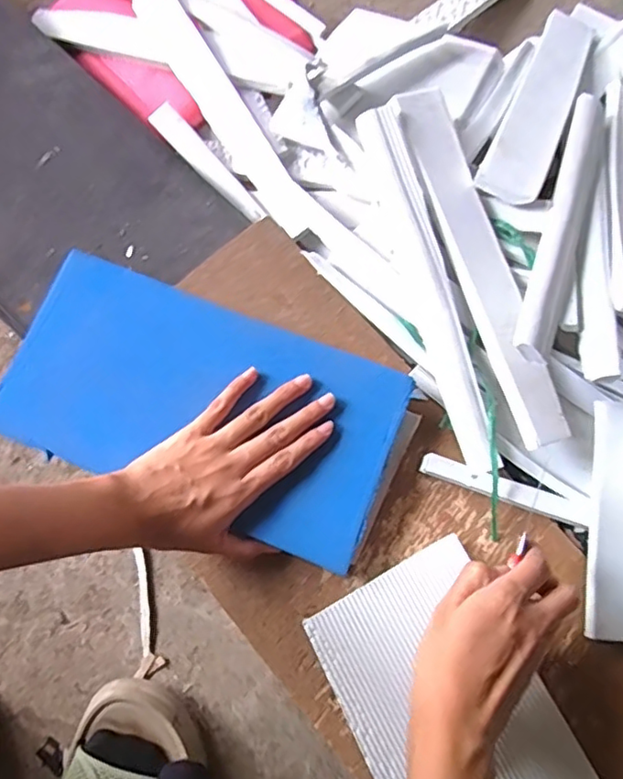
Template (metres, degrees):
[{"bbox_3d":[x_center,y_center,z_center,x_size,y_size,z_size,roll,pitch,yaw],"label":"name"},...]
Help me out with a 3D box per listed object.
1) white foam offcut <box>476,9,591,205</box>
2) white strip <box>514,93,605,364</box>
[{"bbox_3d":[0.200,-0.253,0.517,0.047,0.014,0.283,25,59,5],"label":"white foam offcut"},{"bbox_3d":[0.200,-0.140,0.460,0.032,0.017,0.289,23,61,4],"label":"white strip"}]

